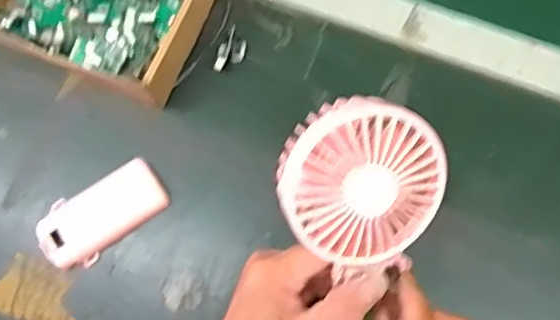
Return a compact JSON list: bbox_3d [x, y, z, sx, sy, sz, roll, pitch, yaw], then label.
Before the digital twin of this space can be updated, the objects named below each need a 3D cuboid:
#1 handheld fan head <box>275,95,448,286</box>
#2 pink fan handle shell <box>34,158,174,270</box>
[{"bbox_3d":[0.045,0.013,0.321,0.097,0.040,0.097,-3,108,-11],"label":"handheld fan head"},{"bbox_3d":[-0.133,0.039,0.424,0.095,0.013,0.050,-39,79,-10],"label":"pink fan handle shell"}]

